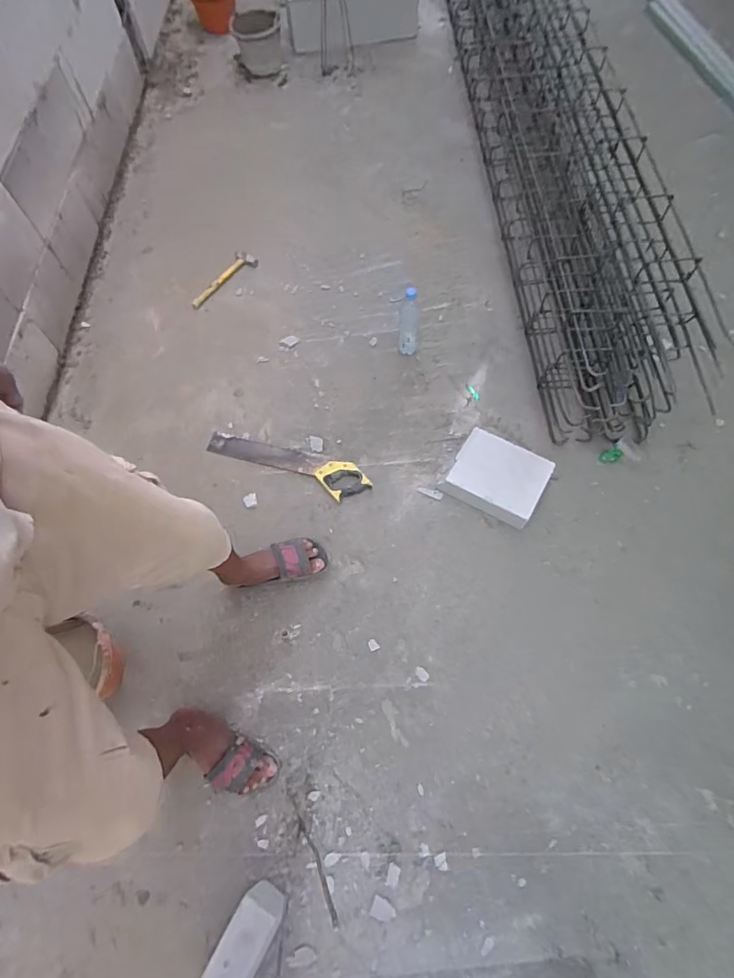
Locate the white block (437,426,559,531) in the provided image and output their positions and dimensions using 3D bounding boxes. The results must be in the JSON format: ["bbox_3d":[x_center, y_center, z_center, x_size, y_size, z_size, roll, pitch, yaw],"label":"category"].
[{"bbox_3d":[0.373,-0.036,1.383,0.261,0.078,0.218,31,71,14],"label":"white block"}]

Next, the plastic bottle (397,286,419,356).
[{"bbox_3d":[0.132,-0.514,1.538,0.063,0.232,0.078,0,66,2],"label":"plastic bottle"}]

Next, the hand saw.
[{"bbox_3d":[-0.237,-0.080,1.460,0.509,0.021,0.110,19,68,10],"label":"hand saw"}]

